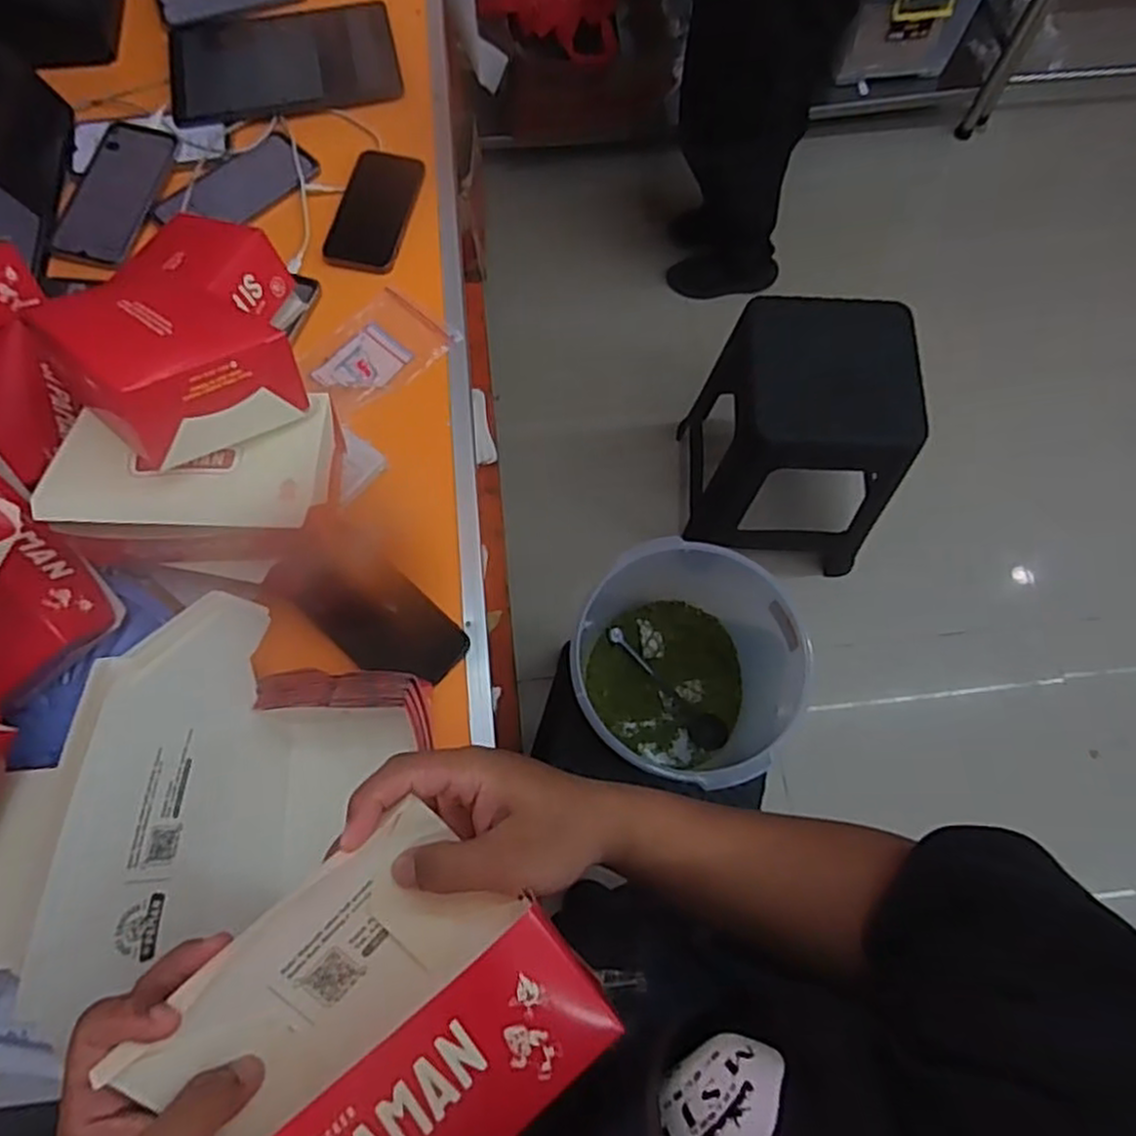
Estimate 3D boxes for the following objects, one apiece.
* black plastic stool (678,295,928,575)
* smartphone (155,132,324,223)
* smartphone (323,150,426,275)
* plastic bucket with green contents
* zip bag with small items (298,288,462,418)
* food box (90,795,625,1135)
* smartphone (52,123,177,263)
[{"bbox_3d":[0.428,-0.243,1.406,0.348,0.463,0.323,3,69,1],"label":"black plastic stool"},{"bbox_3d":[-0.350,-0.405,0.794,0.085,0.009,0.162,40,74,13],"label":"smartphone"},{"bbox_3d":[-0.203,-0.375,0.783,0.078,0.015,0.144,13,70,5],"label":"smartphone"},{"bbox_3d":[0.135,0.136,0.888,0.232,0.225,0.243,0,69,0],"label":"plastic bucket with green contents"},{"bbox_3d":[-0.192,-0.215,0.736,0.138,0.006,0.097,-42,75,-14],"label":"zip bag with small items"},{"bbox_3d":[-0.088,0.203,0.331,0.175,0.110,0.134,-41,75,-14],"label":"food box"},{"bbox_3d":[-0.479,-0.400,0.787,0.087,0.015,0.166,11,70,4],"label":"smartphone"}]

